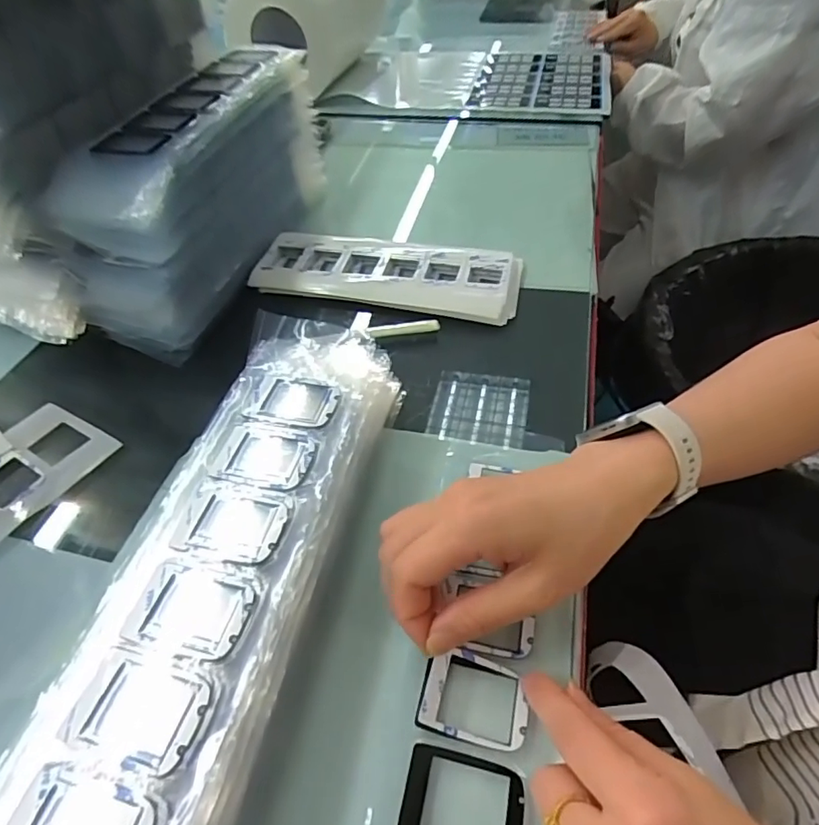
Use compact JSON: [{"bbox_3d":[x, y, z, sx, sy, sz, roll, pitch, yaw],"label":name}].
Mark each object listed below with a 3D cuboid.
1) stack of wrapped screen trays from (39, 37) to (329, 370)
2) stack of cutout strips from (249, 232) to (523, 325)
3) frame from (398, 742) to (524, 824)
[{"bbox_3d":[-0.182,-0.211,0.488,0.094,0.135,0.323,9,49,11],"label":"stack of wrapped screen trays"},{"bbox_3d":[-0.021,-0.131,0.492,0.239,0.018,0.092,10,50,13],"label":"stack of cutout strips"},{"bbox_3d":[0.023,0.169,0.231,0.051,0.004,0.036,8,49,11],"label":"frame"}]

